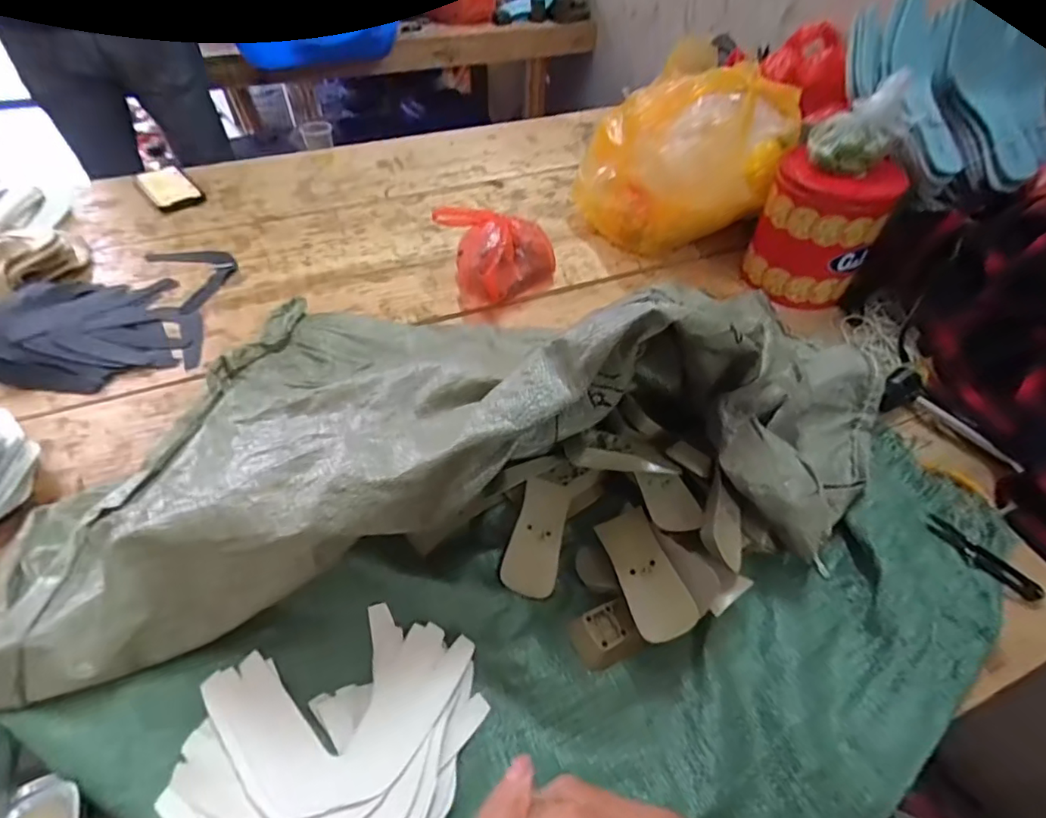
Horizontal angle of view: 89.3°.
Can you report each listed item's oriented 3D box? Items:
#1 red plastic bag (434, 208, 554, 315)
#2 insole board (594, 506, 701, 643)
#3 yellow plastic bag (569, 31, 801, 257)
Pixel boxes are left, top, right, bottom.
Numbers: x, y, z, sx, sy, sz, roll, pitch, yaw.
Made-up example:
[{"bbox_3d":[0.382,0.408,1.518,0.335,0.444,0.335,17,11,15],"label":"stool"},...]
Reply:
[{"bbox_3d":[-0.039,-0.226,0.753,0.152,0.088,0.158,36,57,28],"label":"red plastic bag"},{"bbox_3d":[0.100,0.132,0.434,0.046,0.004,0.110,-26,44,3],"label":"insole board"},{"bbox_3d":[0.218,-0.359,0.761,0.152,0.248,0.270,-32,57,-25],"label":"yellow plastic bag"}]

